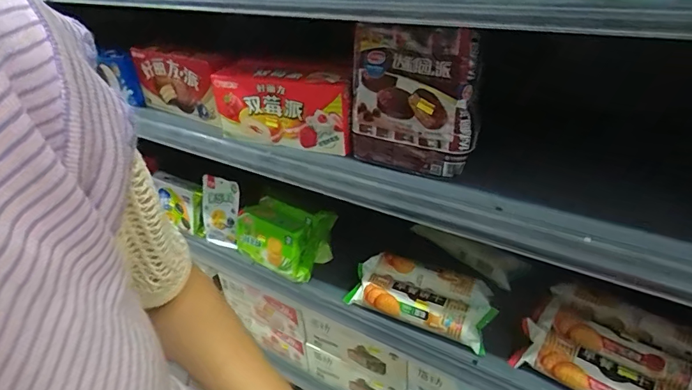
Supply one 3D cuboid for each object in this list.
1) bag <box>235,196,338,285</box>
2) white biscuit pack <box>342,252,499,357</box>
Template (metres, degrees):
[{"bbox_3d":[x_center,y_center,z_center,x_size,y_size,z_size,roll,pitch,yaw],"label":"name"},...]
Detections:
[{"bbox_3d":[-0.124,0.075,0.847,0.175,0.094,0.120,16,38,29],"label":"bag"},{"bbox_3d":[0.127,0.167,0.721,0.227,0.051,0.106,13,37,25],"label":"white biscuit pack"}]

